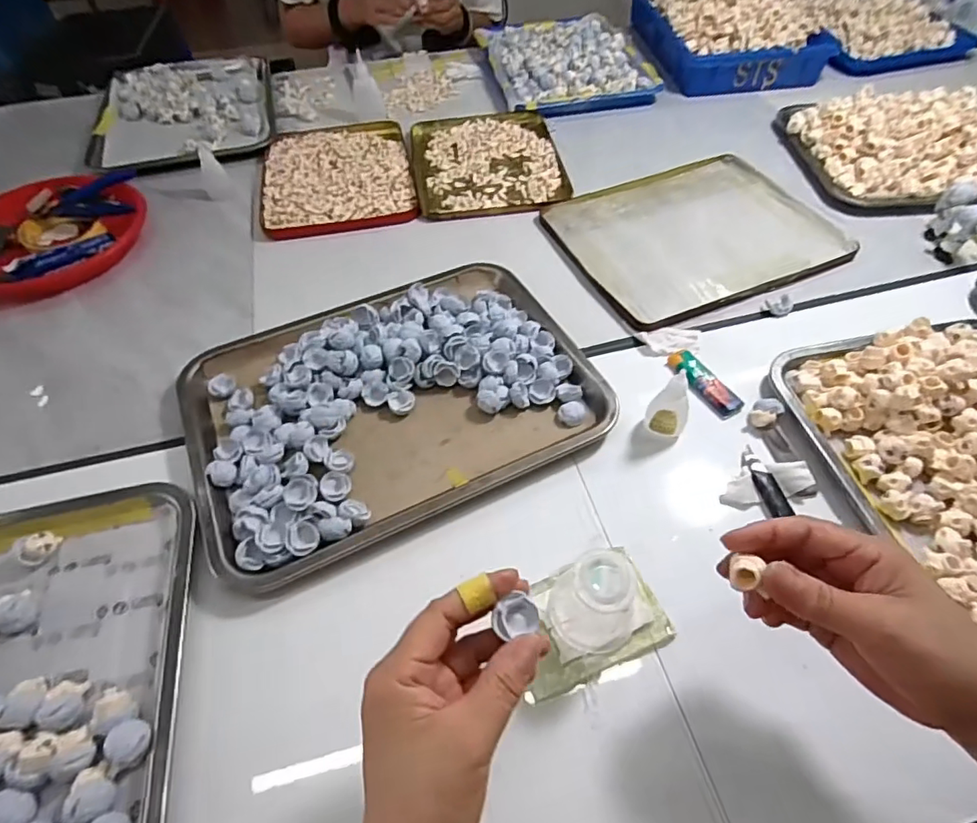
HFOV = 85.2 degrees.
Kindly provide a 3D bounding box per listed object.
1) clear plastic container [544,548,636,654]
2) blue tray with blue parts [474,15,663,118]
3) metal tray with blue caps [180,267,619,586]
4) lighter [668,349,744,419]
[{"bbox_3d":[0.068,0.126,0.350,0.053,0.074,0.050,-10,54,-5],"label":"clear plastic container"},{"bbox_3d":[0.125,-0.616,0.925,0.245,0.030,0.333,-12,54,-6],"label":"blue tray with blue parts"},{"bbox_3d":[-0.089,-0.014,0.499,0.352,0.043,0.265,-23,56,-14],"label":"metal tray with blue caps"},{"bbox_3d":[0.208,-0.029,0.512,0.030,0.012,0.082,-23,56,-14],"label":"lighter"}]

